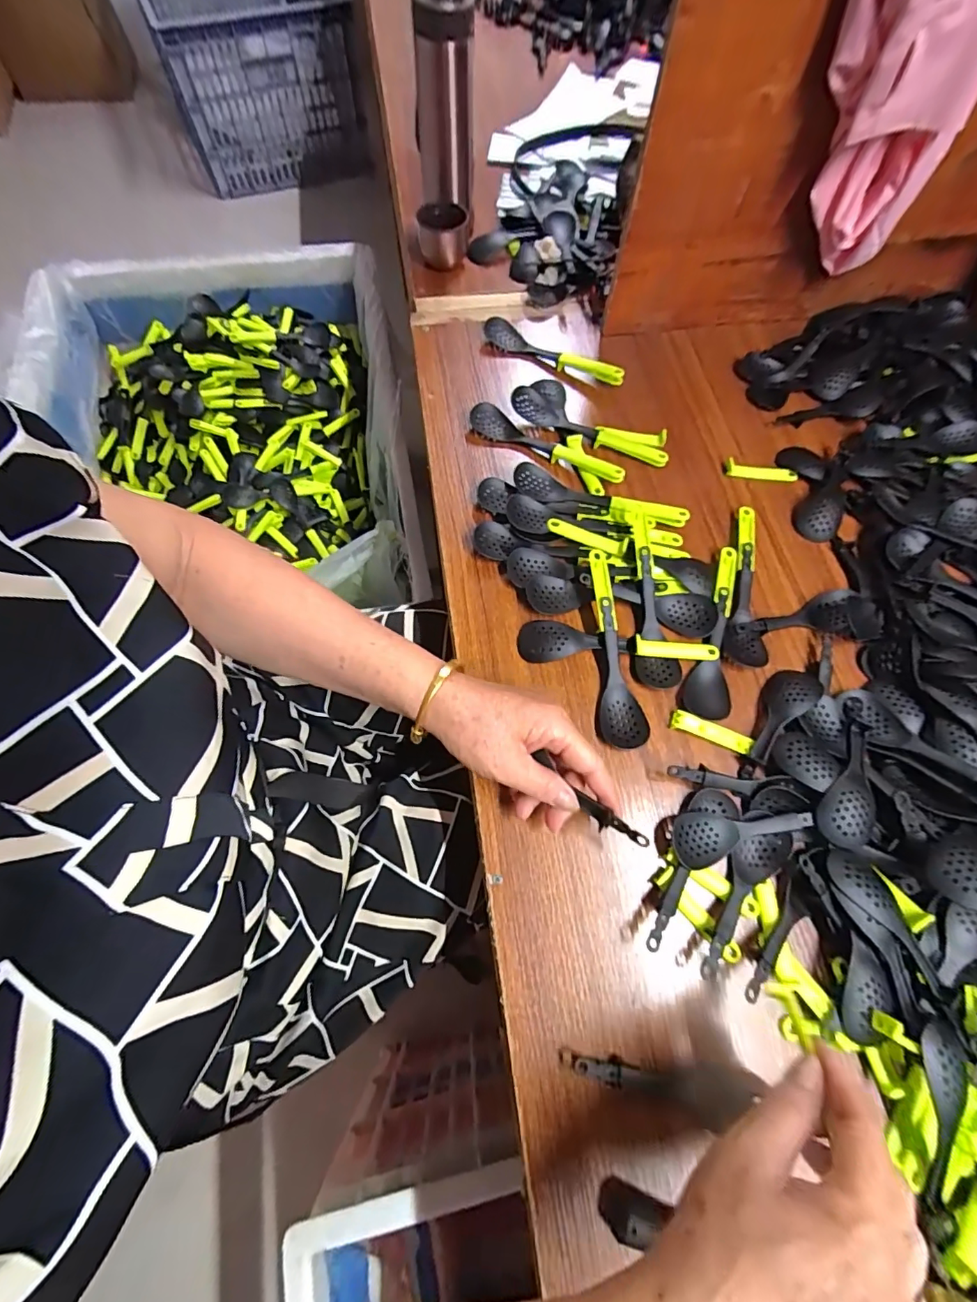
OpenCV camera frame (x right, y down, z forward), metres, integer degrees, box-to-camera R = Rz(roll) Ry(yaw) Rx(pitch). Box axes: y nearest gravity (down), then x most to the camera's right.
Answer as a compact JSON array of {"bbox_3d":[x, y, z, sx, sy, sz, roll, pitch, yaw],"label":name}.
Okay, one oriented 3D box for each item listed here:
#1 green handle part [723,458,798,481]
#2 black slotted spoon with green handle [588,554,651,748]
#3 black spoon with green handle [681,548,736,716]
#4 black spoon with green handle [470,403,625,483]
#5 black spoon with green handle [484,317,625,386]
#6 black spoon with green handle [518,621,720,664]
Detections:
[{"bbox_3d":[0.292,-0.193,0.527,0.078,0.013,0.016,5,68,1],"label":"green handle part"},{"bbox_3d":[0.105,-0.004,0.429,0.036,0.024,0.173,-7,68,-4],"label":"black slotted spoon with green handle"},{"bbox_3d":[0.208,-0.024,0.447,0.044,0.013,0.177,15,68,5],"label":"black spoon with green handle"},{"bbox_3d":[0.061,-0.218,0.511,0.173,0.017,0.032,27,70,9],"label":"black spoon with green handle"},{"bbox_3d":[0.073,-0.345,0.570,0.173,0.025,0.036,33,71,11],"label":"black spoon with green handle"},{"bbox_3d":[0.115,-0.010,0.437,0.175,0.016,0.036,-1,68,-2],"label":"black spoon with green handle"}]

